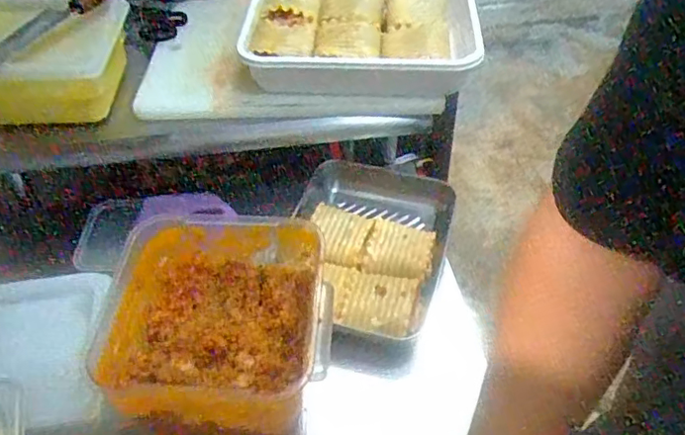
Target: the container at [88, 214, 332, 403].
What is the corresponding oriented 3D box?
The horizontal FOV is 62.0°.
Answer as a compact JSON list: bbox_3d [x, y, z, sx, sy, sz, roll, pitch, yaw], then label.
[{"bbox_3d":[-0.113,0.103,0.550,0.200,0.137,0.153,-3,48,1],"label":"container"}]

